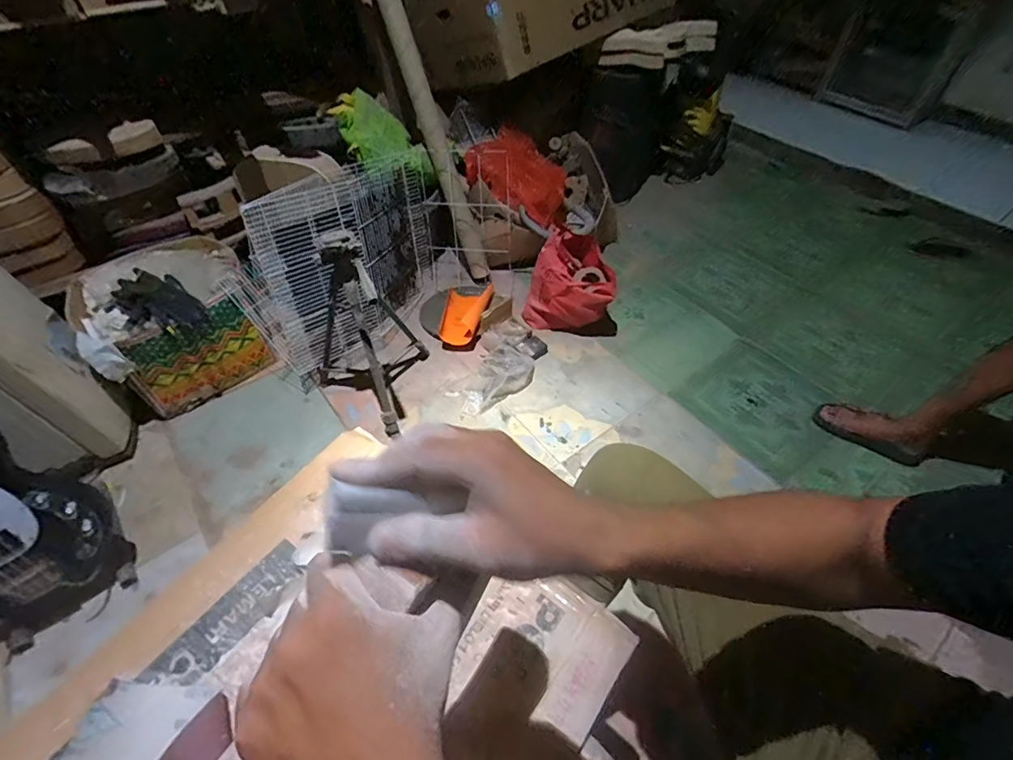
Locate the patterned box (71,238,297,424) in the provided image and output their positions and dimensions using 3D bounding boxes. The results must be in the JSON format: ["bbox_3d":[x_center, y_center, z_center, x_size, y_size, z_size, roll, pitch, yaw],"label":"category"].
[{"bbox_3d":[-0.952,-0.157,1.435,0.414,0.358,0.361,-32,57,-25],"label":"patterned box"}]

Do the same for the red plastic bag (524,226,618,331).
[{"bbox_3d":[0.204,-0.298,1.556,0.274,0.303,0.147,11,50,9],"label":"red plastic bag"}]

